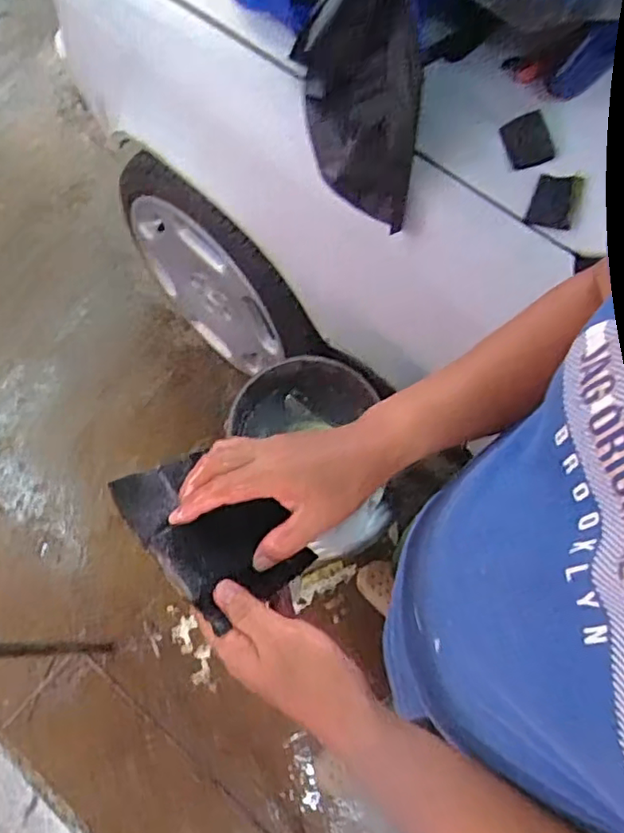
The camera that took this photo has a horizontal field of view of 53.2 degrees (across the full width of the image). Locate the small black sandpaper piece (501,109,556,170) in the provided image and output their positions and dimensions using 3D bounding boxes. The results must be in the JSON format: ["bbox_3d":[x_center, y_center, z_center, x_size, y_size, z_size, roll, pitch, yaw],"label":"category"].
[{"bbox_3d":[0.292,-0.376,0.849,0.061,0.005,0.078,-16,73,5],"label":"small black sandpaper piece"}]

